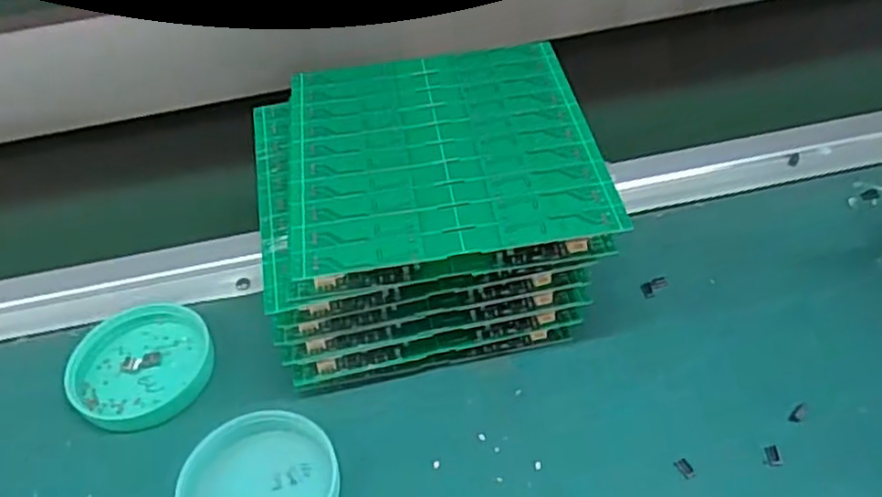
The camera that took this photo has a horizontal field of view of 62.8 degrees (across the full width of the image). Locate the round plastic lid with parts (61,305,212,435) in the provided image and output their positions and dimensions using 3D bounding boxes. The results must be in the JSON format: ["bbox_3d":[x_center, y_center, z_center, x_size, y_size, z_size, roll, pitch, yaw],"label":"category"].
[{"bbox_3d":[-0.147,0.055,0.353,0.064,0.014,0.065,-4,45,4],"label":"round plastic lid with parts"}]

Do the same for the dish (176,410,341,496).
[{"bbox_3d":[-0.076,0.097,0.302,0.061,0.013,0.066,-4,45,4],"label":"dish"}]

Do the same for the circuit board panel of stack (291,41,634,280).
[{"bbox_3d":[0.000,-0.049,0.332,0.134,0.009,0.137,-9,45,-2],"label":"circuit board panel of stack"}]

